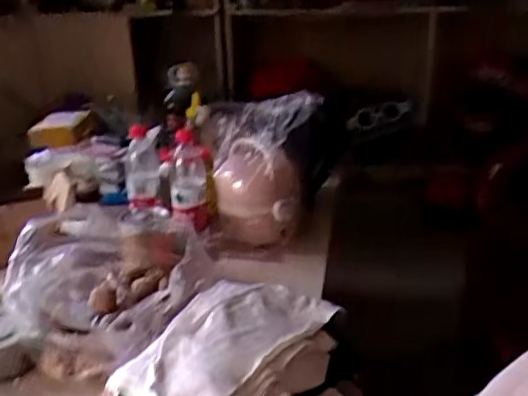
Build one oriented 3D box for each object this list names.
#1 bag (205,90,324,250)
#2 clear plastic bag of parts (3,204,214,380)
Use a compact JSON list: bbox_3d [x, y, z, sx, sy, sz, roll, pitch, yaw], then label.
[{"bbox_3d":[-0.005,-0.053,1.072,0.183,0.272,0.222,-8,23,-20],"label":"bag"},{"bbox_3d":[-0.213,0.114,0.809,0.248,0.127,0.296,1,21,2],"label":"clear plastic bag of parts"}]

